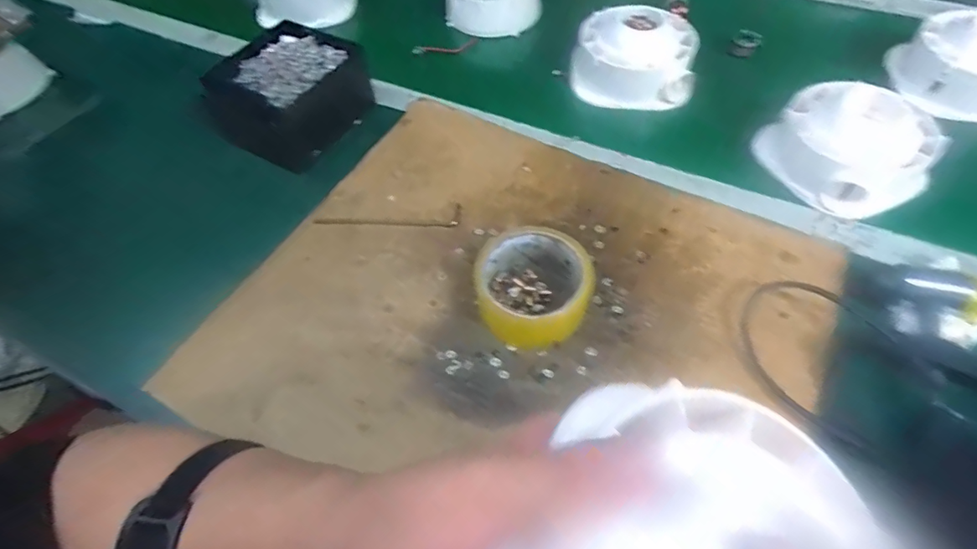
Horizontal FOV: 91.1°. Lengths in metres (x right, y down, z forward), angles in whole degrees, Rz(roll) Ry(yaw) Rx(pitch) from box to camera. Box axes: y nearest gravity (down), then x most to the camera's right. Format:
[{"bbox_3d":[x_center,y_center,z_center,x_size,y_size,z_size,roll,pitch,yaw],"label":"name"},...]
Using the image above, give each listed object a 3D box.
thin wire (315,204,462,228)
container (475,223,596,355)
[{"bbox_3d":[-0.095,-0.051,0.460,0.139,0.007,0.023,-4,57,1],"label":"thin wire"},{"bbox_3d":[0.036,0.009,0.390,0.087,0.045,0.089,-2,57,3],"label":"container"}]

